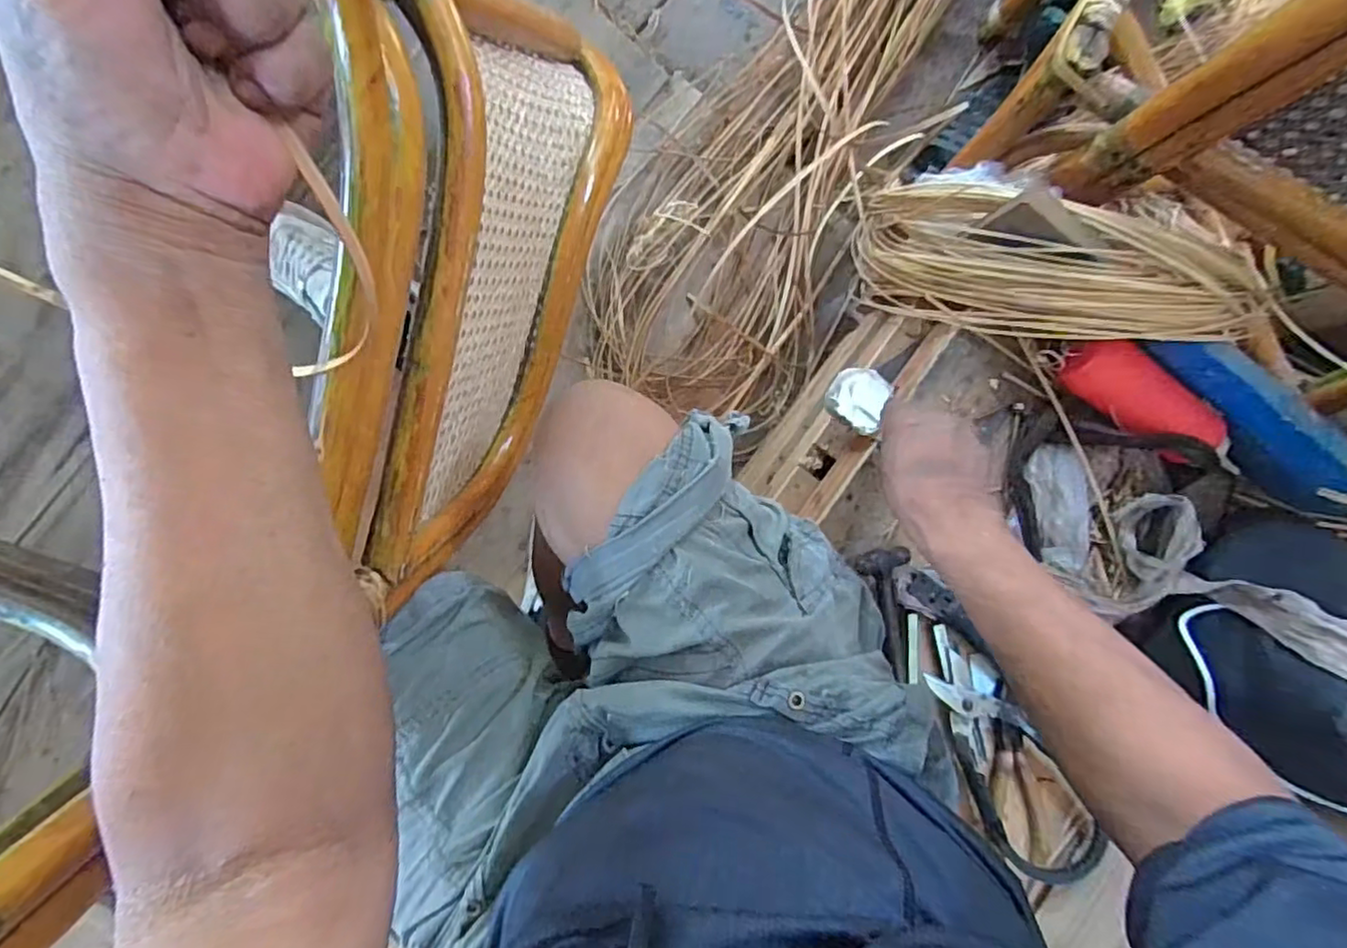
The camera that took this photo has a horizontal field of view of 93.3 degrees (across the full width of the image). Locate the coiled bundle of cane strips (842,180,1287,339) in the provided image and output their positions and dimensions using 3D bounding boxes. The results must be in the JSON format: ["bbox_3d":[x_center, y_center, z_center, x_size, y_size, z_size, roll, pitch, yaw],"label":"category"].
[{"bbox_3d":[0.296,-0.171,0.535,0.301,0.145,0.122,29,88,40],"label":"coiled bundle of cane strips"}]

